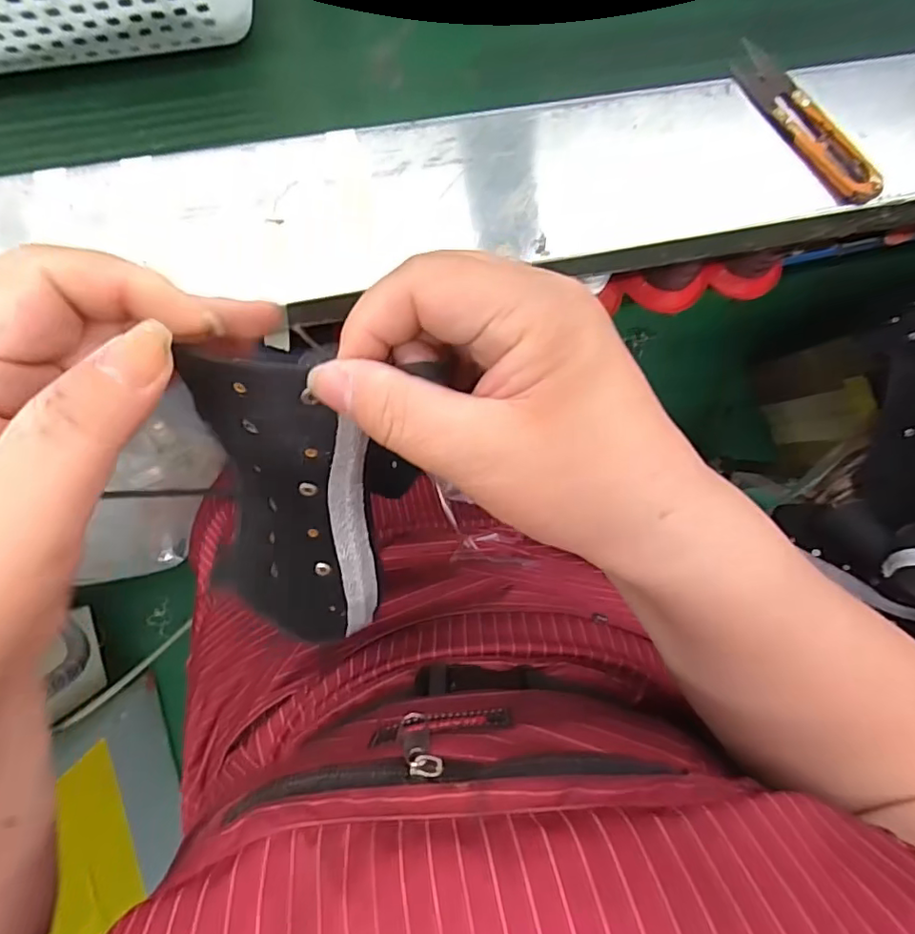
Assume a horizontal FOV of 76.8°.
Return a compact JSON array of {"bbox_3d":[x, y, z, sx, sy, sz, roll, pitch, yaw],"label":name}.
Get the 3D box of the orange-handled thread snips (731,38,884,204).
[{"bbox_3d":[0.205,-0.200,0.338,0.025,0.011,0.113,-41,93,-6],"label":"orange-handled thread snips"}]

